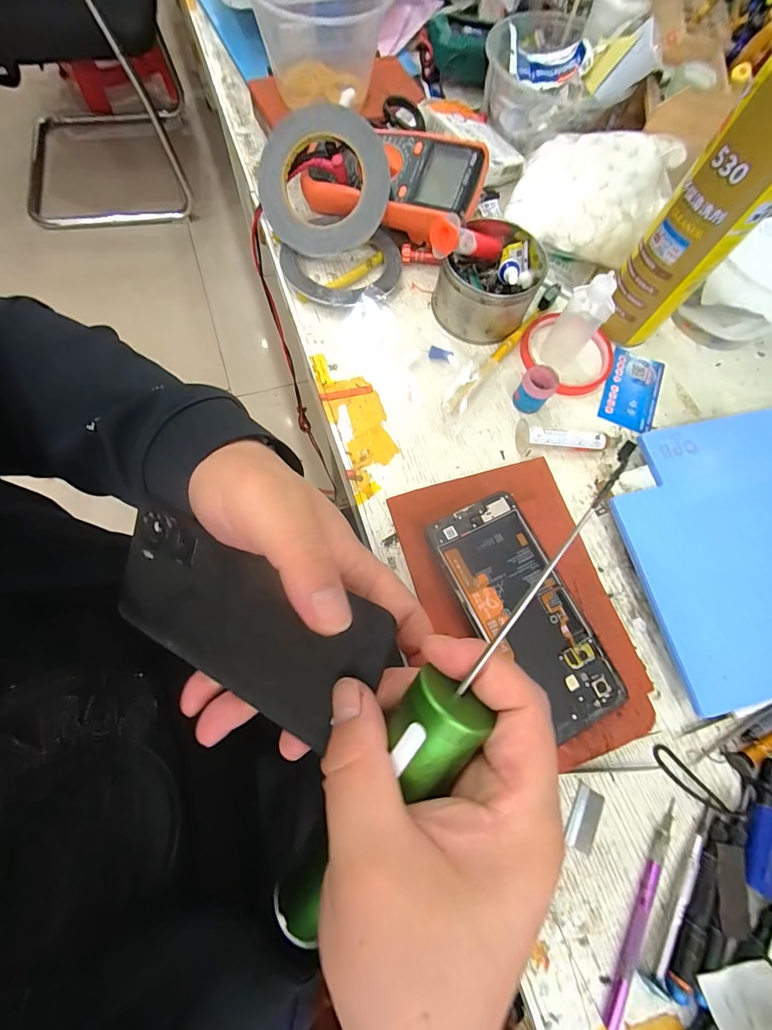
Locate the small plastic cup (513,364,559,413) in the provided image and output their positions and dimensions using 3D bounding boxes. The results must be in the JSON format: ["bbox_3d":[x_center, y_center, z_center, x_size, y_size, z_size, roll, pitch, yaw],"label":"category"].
[{"bbox_3d":[0.135,-0.113,0.362,0.028,0.032,0.029,1,71,-4],"label":"small plastic cup"}]

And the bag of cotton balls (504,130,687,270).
[{"bbox_3d":[0.210,-0.334,0.415,0.144,0.055,0.124,22,74,5],"label":"bag of cotton balls"}]

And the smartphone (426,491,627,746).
[{"bbox_3d":[0.096,0.066,0.282,0.075,0.011,0.162,-25,75,-12],"label":"smartphone"}]

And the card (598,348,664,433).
[{"bbox_3d":[0.242,-0.123,0.396,0.052,0.004,0.087,23,73,2],"label":"card"}]

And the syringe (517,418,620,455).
[{"bbox_3d":[0.164,-0.072,0.360,0.090,0.018,0.027,0,72,-5],"label":"syringe"}]

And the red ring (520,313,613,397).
[{"bbox_3d":[0.177,-0.156,0.399,0.090,0.009,0.085,1,71,-4],"label":"red ring"}]

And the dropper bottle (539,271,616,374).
[{"bbox_3d":[0.172,-0.170,0.361,0.035,0.089,0.028,33,72,6],"label":"dropper bottle"}]

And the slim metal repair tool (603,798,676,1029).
[{"bbox_3d":[0.167,0.256,0.261,0.009,0.006,0.131,29,72,5],"label":"slim metal repair tool"}]

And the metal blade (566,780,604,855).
[{"bbox_3d":[0.138,0.210,0.279,0.020,0.004,0.040,25,71,4],"label":"metal blade"}]

